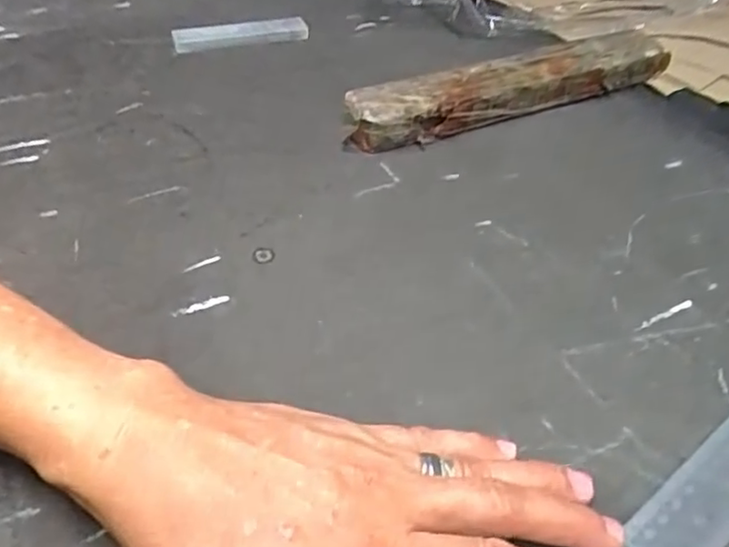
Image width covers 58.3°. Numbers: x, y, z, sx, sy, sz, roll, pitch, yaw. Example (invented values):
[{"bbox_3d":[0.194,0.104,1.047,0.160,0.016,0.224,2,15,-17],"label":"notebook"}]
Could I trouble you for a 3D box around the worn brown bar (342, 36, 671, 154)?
[{"bbox_3d":[0.108,-0.134,0.475,0.260,0.039,0.035,-16,47,-21],"label":"worn brown bar"}]

